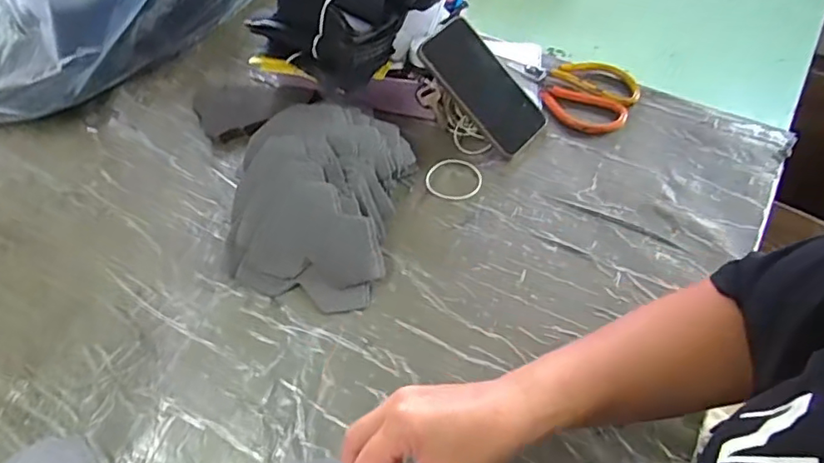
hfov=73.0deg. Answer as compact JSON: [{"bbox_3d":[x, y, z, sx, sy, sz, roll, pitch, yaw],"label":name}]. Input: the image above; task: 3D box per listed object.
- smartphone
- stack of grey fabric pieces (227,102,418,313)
[{"bbox_3d":[0.082,-0.161,0.619,0.154,0.013,0.074,47,73,-12],"label":"smartphone"},{"bbox_3d":[-0.098,-0.037,0.562,0.170,0.062,0.222,11,58,9],"label":"stack of grey fabric pieces"}]

